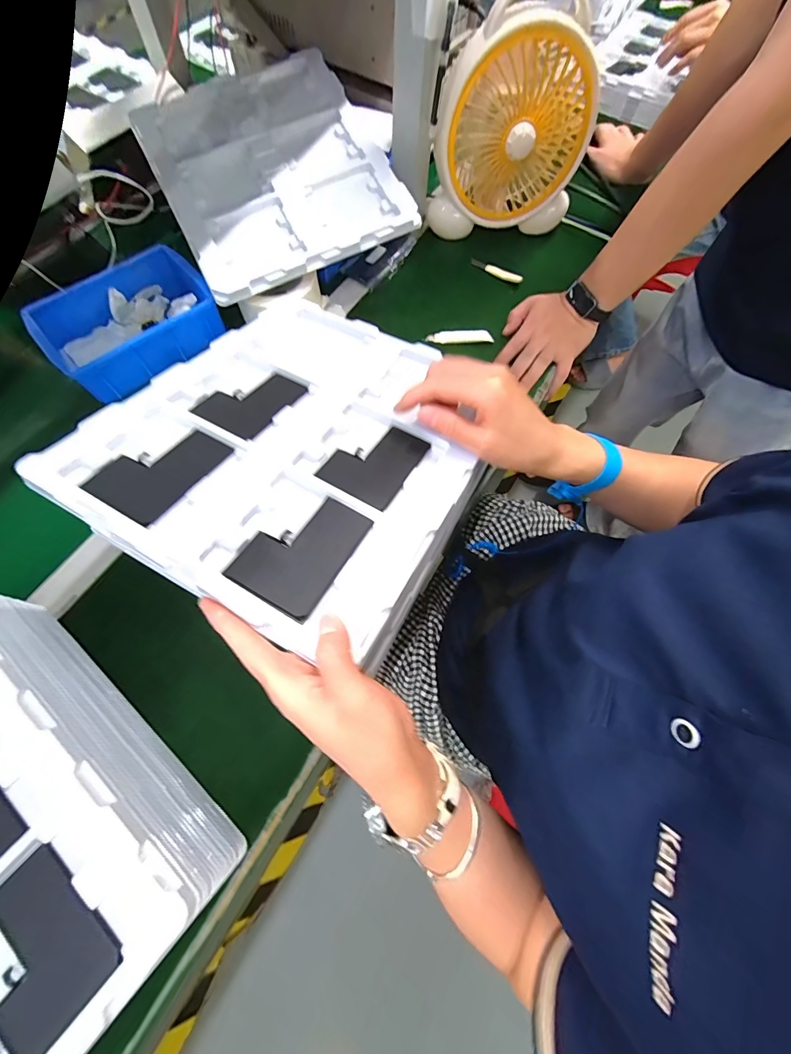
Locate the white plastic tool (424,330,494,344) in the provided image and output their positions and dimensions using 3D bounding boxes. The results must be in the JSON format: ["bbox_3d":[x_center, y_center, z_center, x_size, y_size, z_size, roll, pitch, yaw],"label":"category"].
[{"bbox_3d":[0.089,-0.267,0.562,0.093,0.010,0.017,-4,68,-4],"label":"white plastic tool"}]

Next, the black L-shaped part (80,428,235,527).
[{"bbox_3d":[-0.182,-0.046,0.310,0.062,0.006,0.090,30,57,6],"label":"black L-shaped part"}]

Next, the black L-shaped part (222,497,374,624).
[{"bbox_3d":[-0.067,0.014,0.285,0.064,0.005,0.091,28,57,8],"label":"black L-shaped part"}]

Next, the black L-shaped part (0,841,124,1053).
[{"bbox_3d":[-0.218,0.256,0.242,0.087,0.006,0.066,41,73,12],"label":"black L-shaped part"}]

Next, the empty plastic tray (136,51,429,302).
[{"bbox_3d":[-0.148,-0.470,0.520,0.299,0.018,0.304,-25,82,-7],"label":"empty plastic tray"}]

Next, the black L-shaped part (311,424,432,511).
[{"bbox_3d":[-0.018,-0.057,0.333,0.065,0.010,0.092,24,54,15],"label":"black L-shaped part"}]

